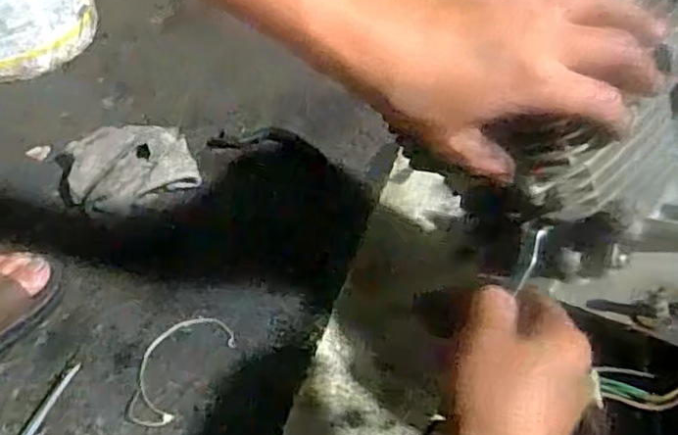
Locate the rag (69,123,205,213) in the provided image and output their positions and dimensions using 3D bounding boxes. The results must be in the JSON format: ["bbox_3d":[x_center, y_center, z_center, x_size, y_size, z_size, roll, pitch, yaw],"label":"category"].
[{"bbox_3d":[-0.228,-0.060,0.740,0.135,0.040,0.107,-14,50,-8],"label":"rag"}]

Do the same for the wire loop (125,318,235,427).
[{"bbox_3d":[-0.147,0.132,0.603,0.066,0.004,0.116,24,55,23],"label":"wire loop"}]

